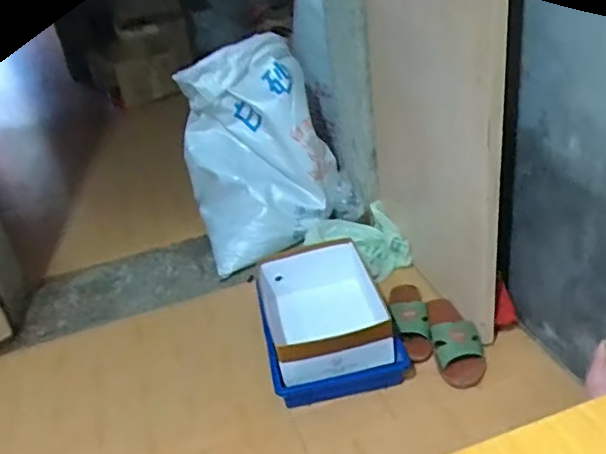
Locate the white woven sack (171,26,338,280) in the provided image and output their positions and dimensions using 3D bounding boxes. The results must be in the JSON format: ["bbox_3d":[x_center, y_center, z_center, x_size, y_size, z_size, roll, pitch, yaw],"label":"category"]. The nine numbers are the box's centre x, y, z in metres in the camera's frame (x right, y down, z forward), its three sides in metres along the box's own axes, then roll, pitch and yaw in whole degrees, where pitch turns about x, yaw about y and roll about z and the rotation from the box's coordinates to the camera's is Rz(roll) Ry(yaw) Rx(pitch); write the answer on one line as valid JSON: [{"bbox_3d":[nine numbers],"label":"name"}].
[{"bbox_3d":[-0.113,-0.199,1.455,0.348,0.441,0.330,-15,32,-12],"label":"white woven sack"}]

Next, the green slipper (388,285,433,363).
[{"bbox_3d":[0.212,0.172,1.164,0.074,0.053,0.229,-3,32,8],"label":"green slipper"}]

